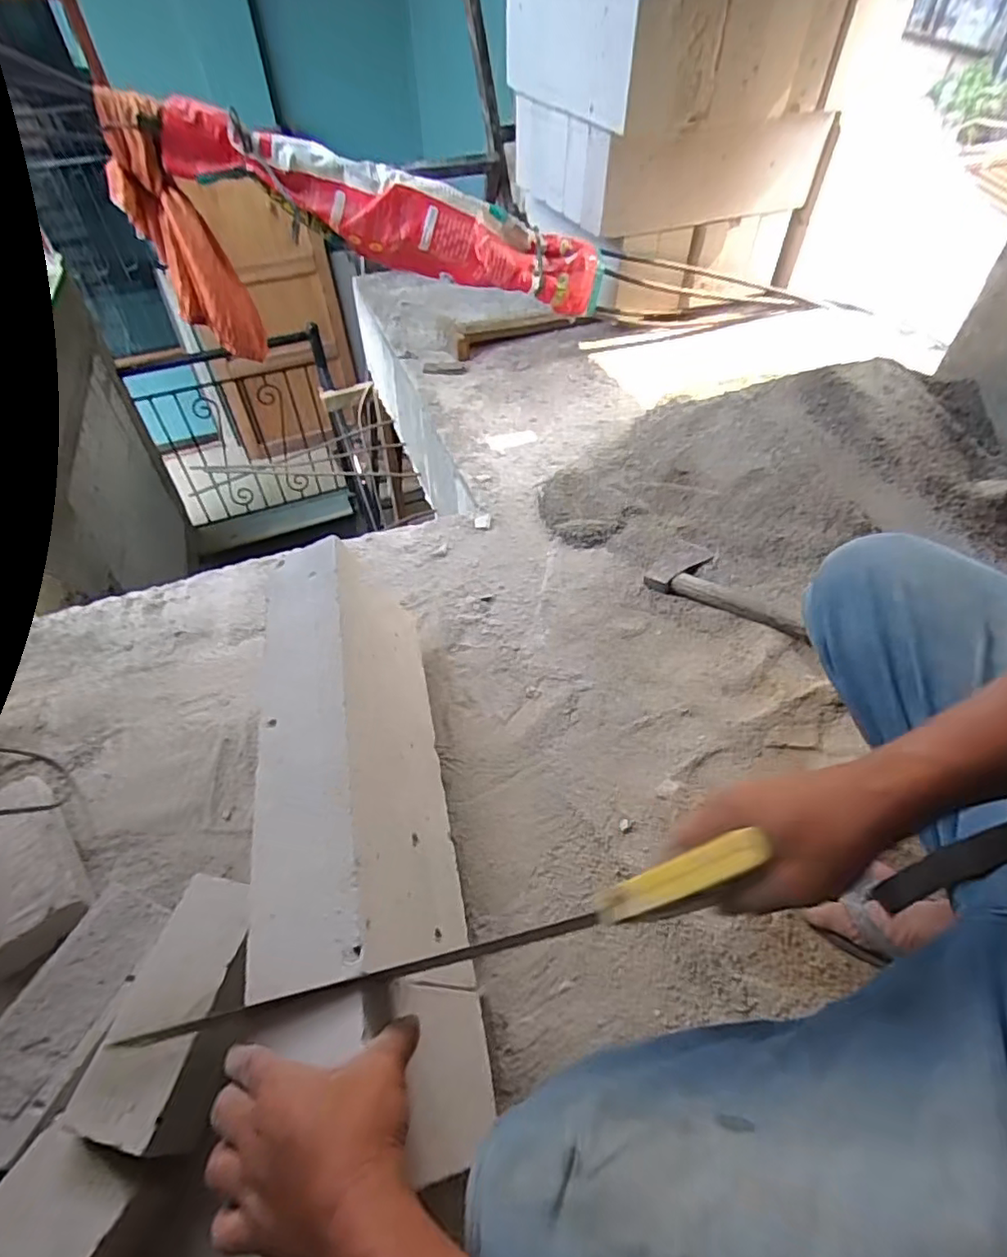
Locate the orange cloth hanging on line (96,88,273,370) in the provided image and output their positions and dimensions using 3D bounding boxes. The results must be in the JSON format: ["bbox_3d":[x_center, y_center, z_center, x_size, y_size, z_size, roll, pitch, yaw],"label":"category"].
[{"bbox_3d":[-0.628,-0.756,1.176,0.179,0.439,0.143,-19,52,-15],"label":"orange cloth hanging on line"}]

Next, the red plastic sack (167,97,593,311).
[{"bbox_3d":[-0.189,-0.843,1.257,0.902,0.175,0.137,4,44,-25],"label":"red plastic sack"}]

